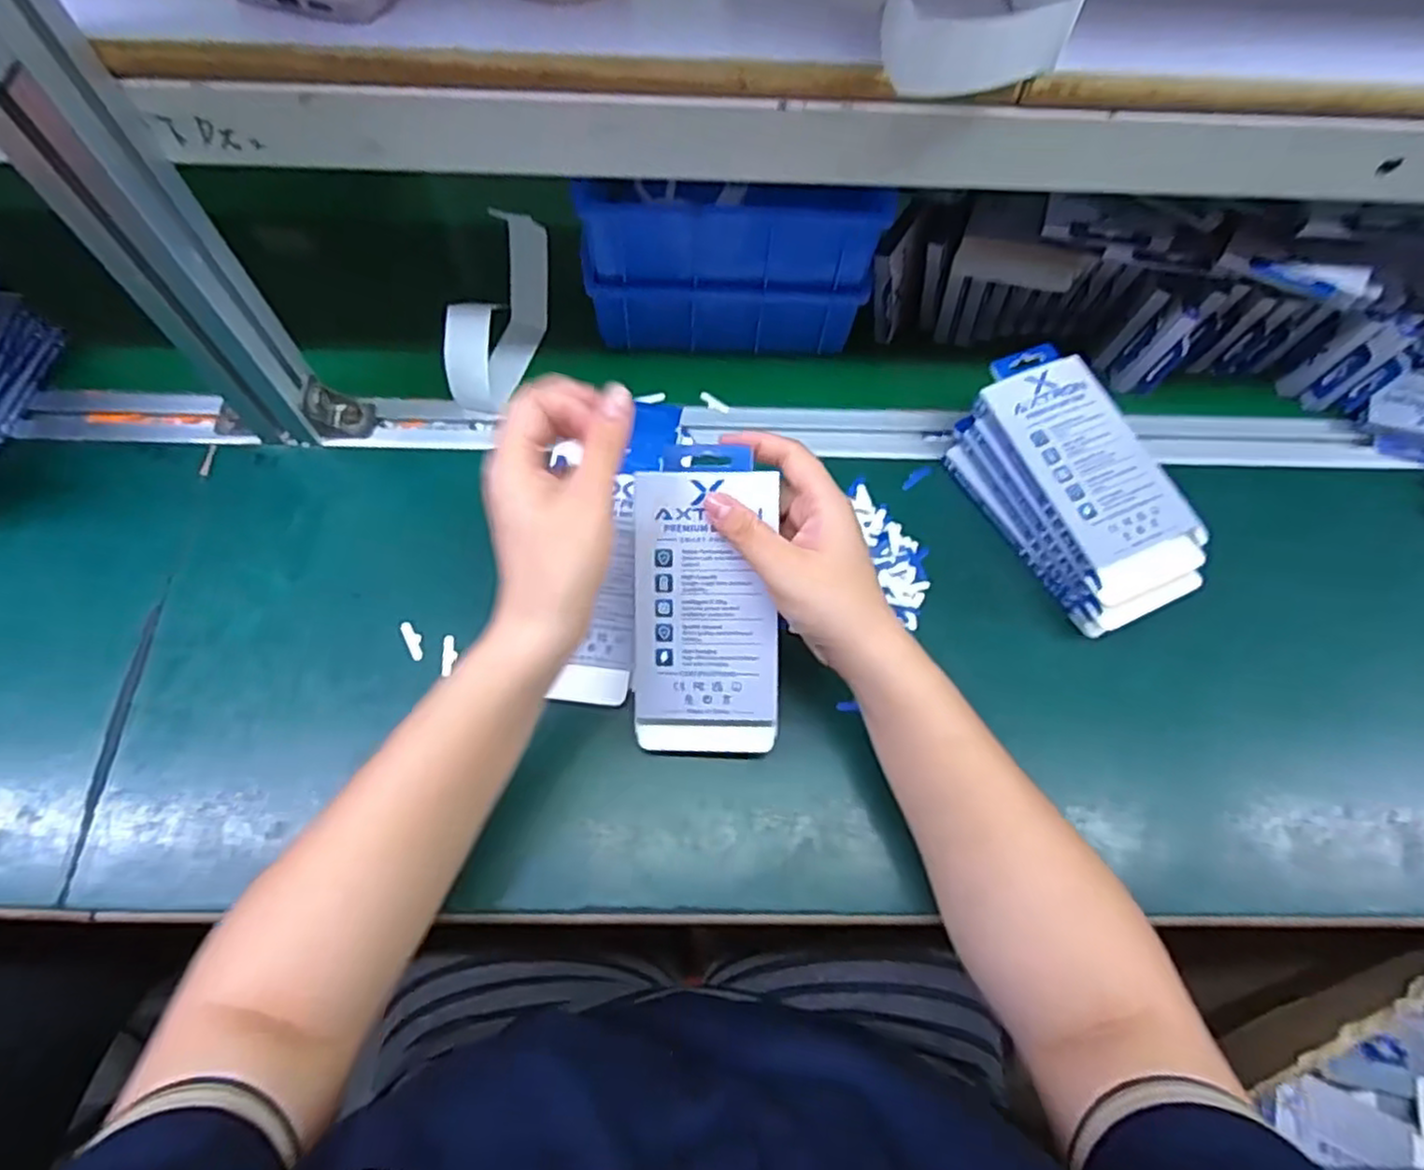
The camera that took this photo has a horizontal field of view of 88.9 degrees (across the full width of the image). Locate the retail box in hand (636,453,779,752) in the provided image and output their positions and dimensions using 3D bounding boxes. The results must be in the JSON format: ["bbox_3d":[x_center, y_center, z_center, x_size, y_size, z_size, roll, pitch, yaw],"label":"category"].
[{"bbox_3d":[-0.003,0.012,0.395,0.080,0.017,0.168,-4,97,-4],"label":"retail box in hand"}]

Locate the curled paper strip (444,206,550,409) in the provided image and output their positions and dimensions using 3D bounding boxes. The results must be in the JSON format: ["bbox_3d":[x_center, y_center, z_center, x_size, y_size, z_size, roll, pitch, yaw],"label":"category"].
[{"bbox_3d":[-0.154,-0.188,0.519,0.042,0.072,0.125,15,65,5],"label":"curled paper strip"}]

